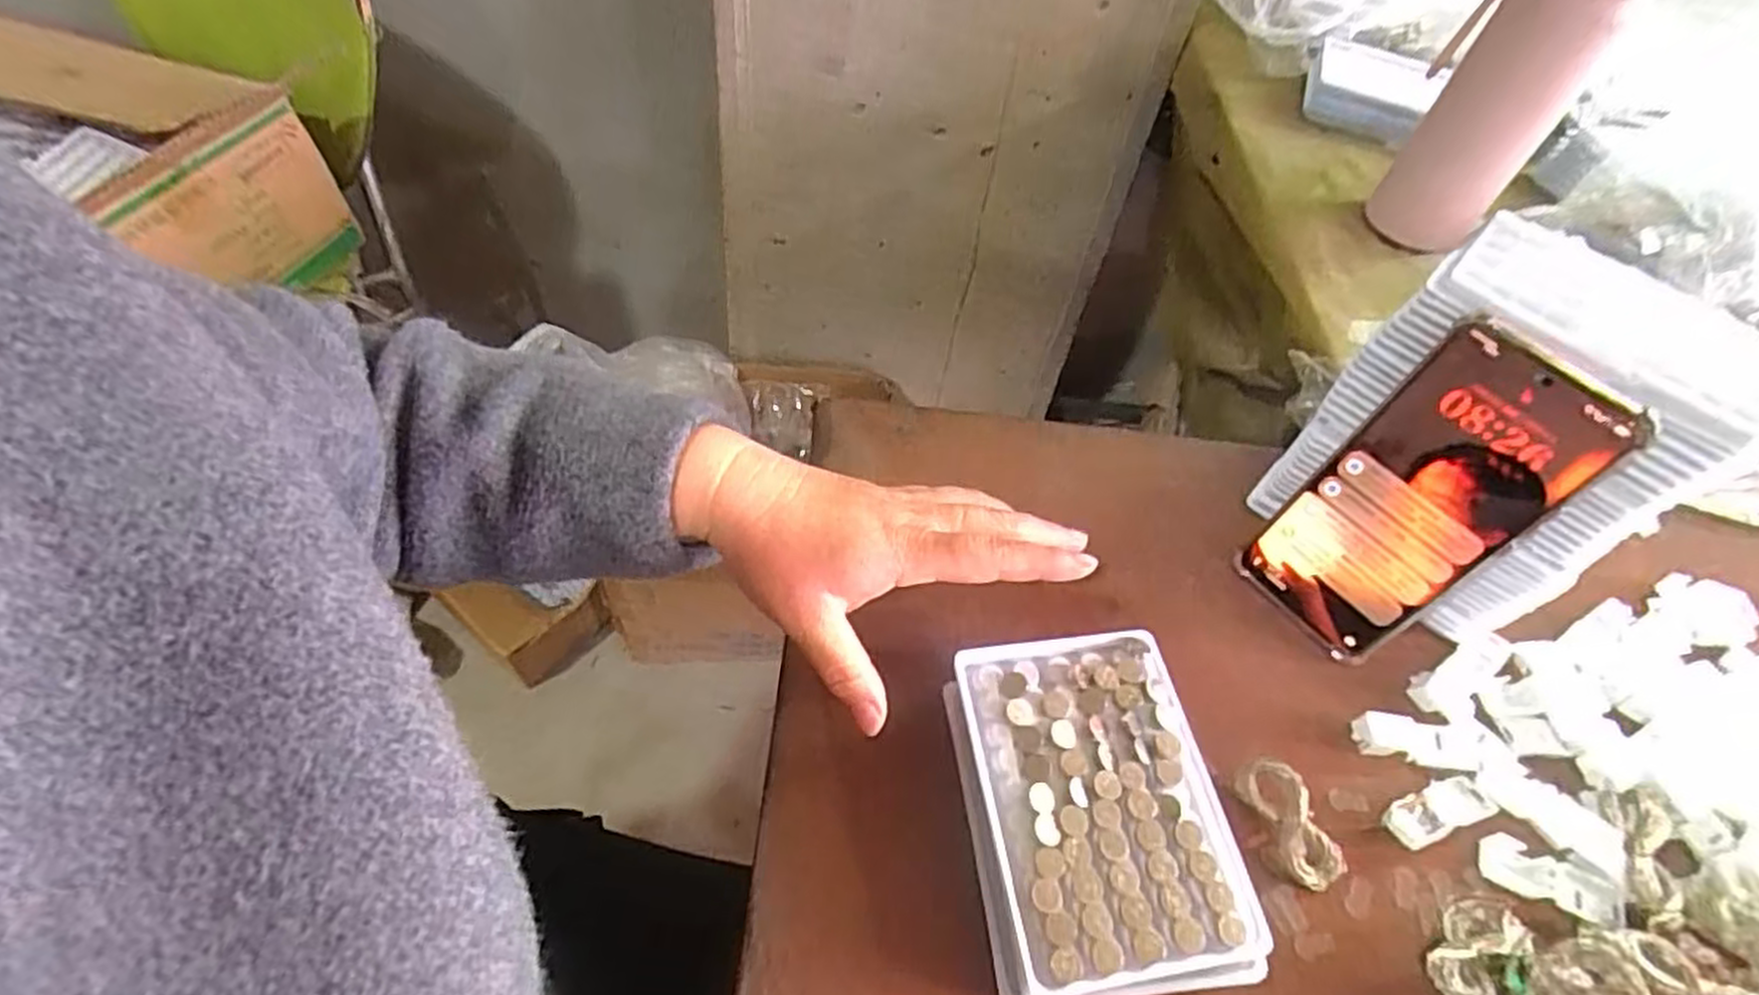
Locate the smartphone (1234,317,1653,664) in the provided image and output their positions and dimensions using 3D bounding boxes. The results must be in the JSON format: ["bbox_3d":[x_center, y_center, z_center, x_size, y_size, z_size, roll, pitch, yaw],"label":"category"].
[{"bbox_3d":[0.245,0.006,0.366,0.005,0.166,0.075,-22,60,-40],"label":"smartphone"}]

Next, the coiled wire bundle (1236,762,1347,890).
[{"bbox_3d":[0.182,0.142,0.348,0.026,0.020,0.054,-13,56,-17],"label":"coiled wire bundle"}]

